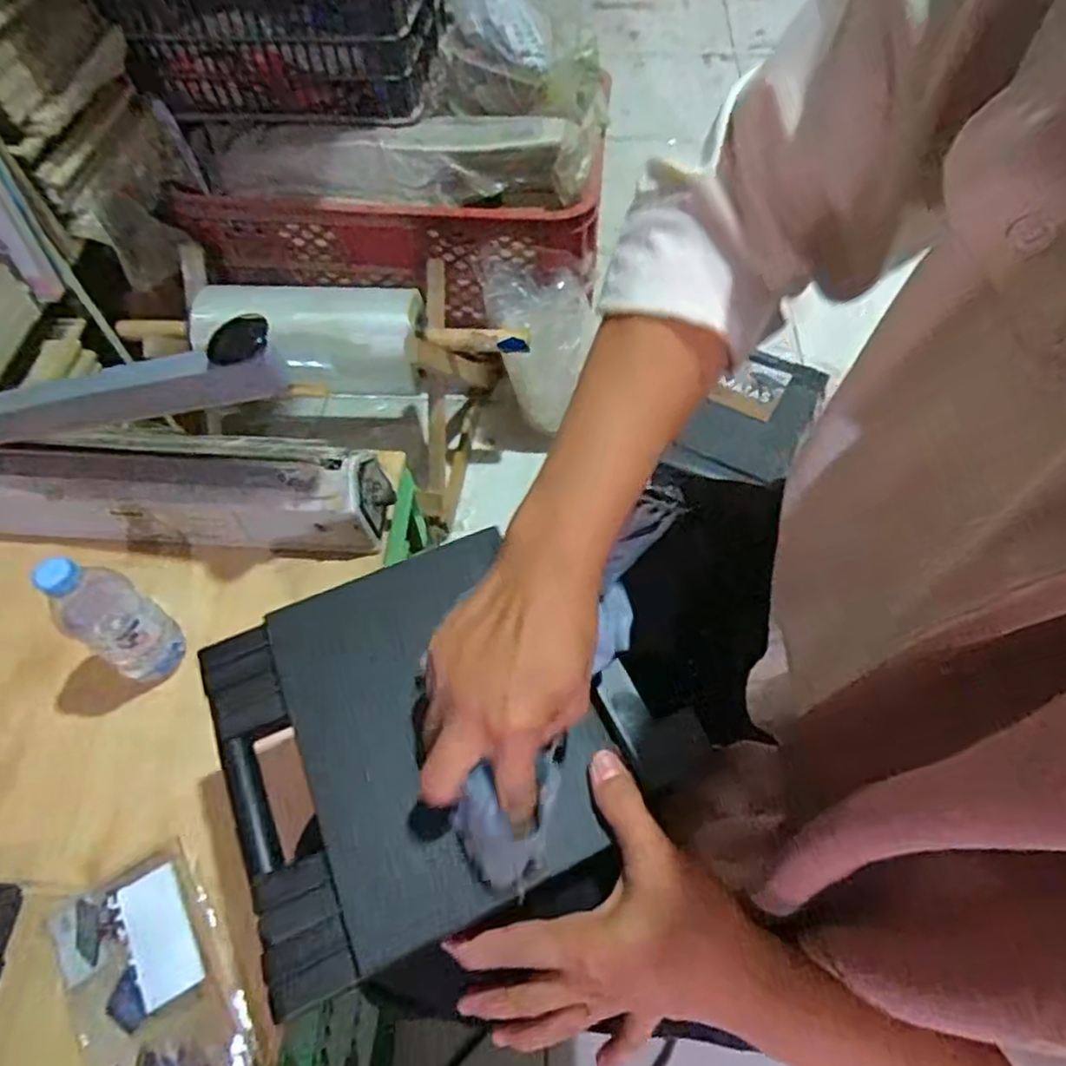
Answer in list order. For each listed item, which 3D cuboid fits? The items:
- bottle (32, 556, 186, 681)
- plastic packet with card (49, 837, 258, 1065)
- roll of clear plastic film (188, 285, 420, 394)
[{"bbox_3d":[-0.308,0.064,0.509,0.047,0.144,0.053,29,63,17],"label":"bottle"},{"bbox_3d":[-0.238,0.310,0.438,0.090,0.006,0.194,-30,62,-17],"label":"plastic packet with card"},{"bbox_3d":[-0.285,-0.241,0.873,0.281,0.081,0.096,0,58,1],"label":"roll of clear plastic film"}]

